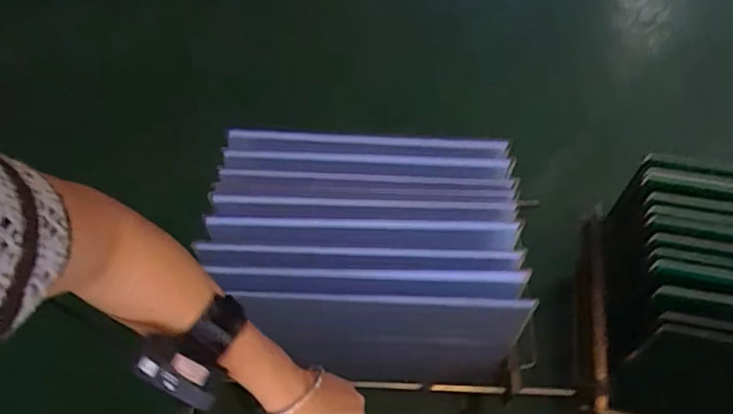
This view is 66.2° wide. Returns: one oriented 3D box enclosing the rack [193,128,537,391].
[{"bbox_3d":[-0.003,0.075,0.919,0.477,0.211,0.330,-1,54,-2],"label":"rack"}]

